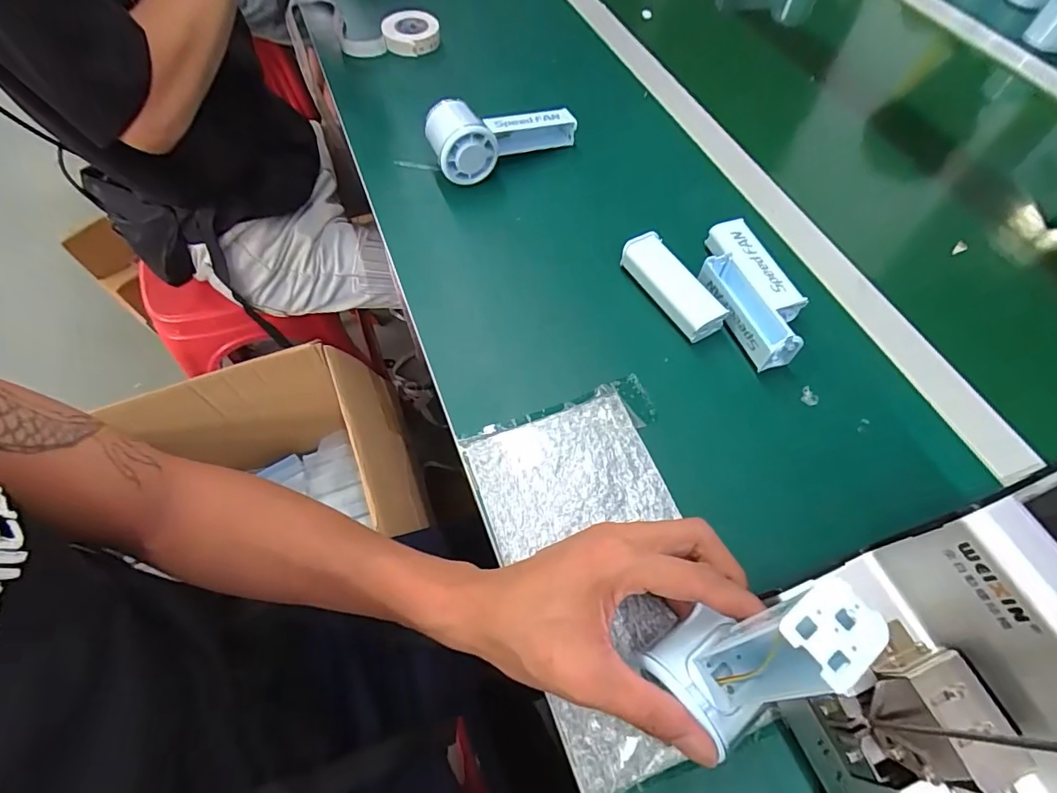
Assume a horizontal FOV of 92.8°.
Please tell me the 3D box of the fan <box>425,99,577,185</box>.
[{"bbox_3d":[-0.021,-0.264,0.498,0.149,0.055,0.059,-18,62,-10],"label":"fan"}]

